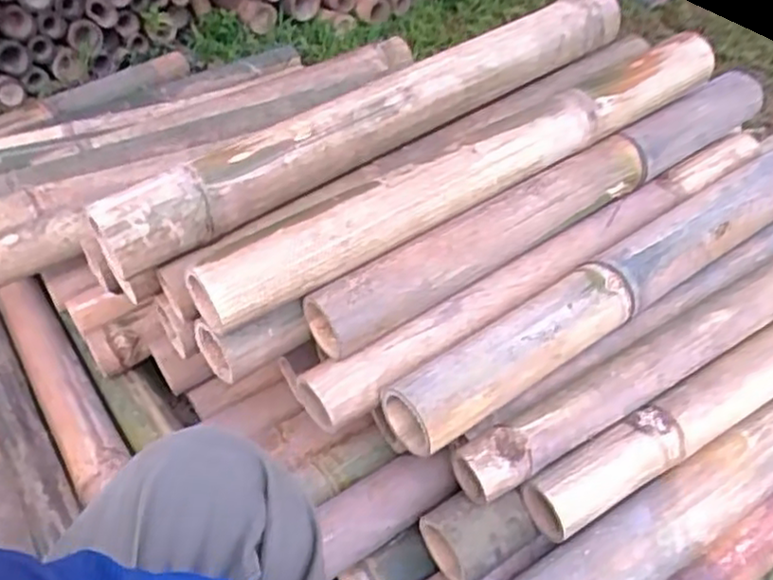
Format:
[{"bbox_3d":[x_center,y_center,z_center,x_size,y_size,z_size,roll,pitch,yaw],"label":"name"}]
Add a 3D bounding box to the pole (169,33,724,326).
[{"bbox_3d":[0.095,-0.123,0.687,0.593,0.072,0.063,-26,42,-24],"label":"pole"}]

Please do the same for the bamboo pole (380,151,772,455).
[{"bbox_3d":[0.258,-0.022,0.706,0.601,0.078,0.074,-25,42,-24],"label":"bamboo pole"}]

